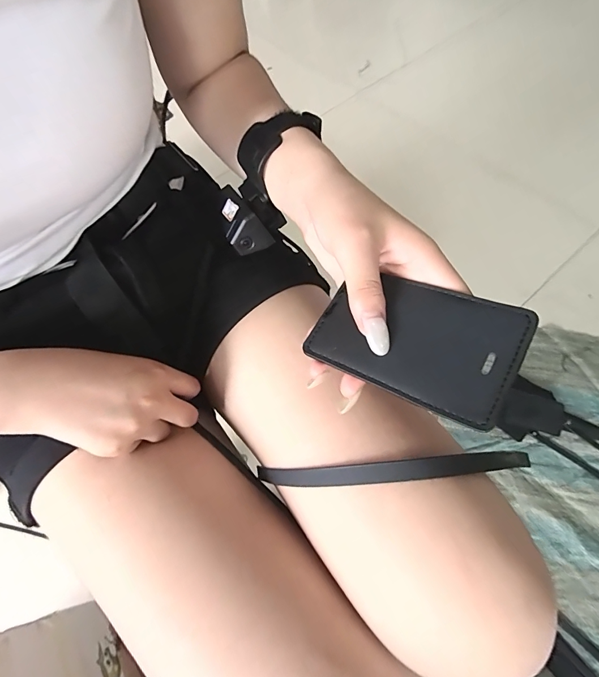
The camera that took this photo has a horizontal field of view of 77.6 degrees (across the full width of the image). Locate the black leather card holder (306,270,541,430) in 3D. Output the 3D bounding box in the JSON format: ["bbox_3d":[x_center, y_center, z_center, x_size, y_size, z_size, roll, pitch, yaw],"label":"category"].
[{"bbox_3d":[0.055,-0.002,0.185,0.096,0.006,0.059,22,77,28],"label":"black leather card holder"}]

